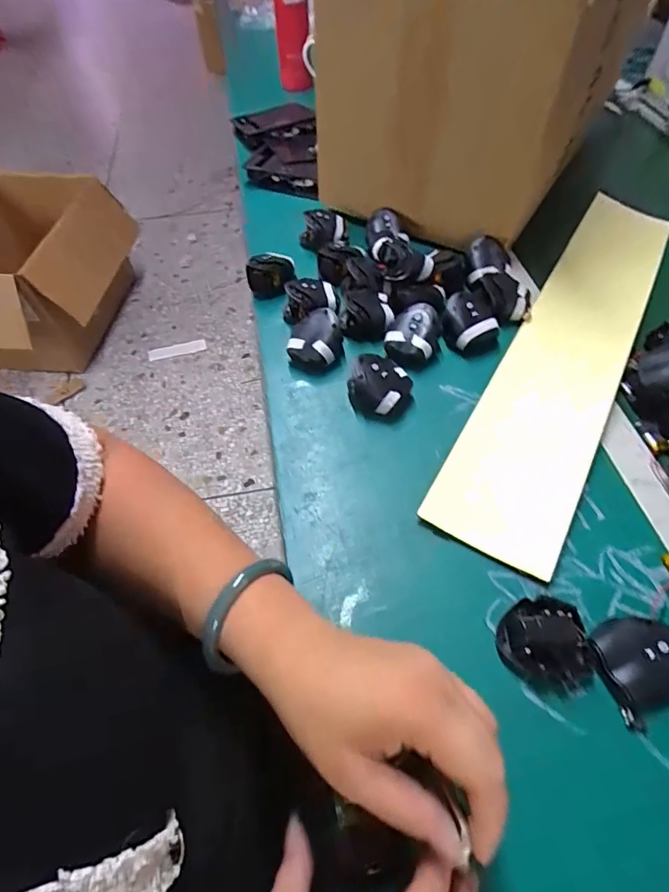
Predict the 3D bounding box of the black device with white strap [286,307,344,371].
[{"bbox_3d":[-0.021,-0.111,0.485,0.059,0.043,0.051,-7,56,-1],"label":"black device with white strap"}]

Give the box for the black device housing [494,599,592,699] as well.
[{"bbox_3d":[0.145,0.137,0.315,0.058,0.023,0.059,-2,56,3],"label":"black device housing"}]

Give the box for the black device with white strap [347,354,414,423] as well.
[{"bbox_3d":[0.046,-0.057,0.447,0.063,0.042,0.052,-5,56,0],"label":"black device with white strap"}]

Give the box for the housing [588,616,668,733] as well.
[{"bbox_3d":[0.205,0.144,0.306,0.065,0.016,0.056,-29,59,-14],"label":"housing"}]

